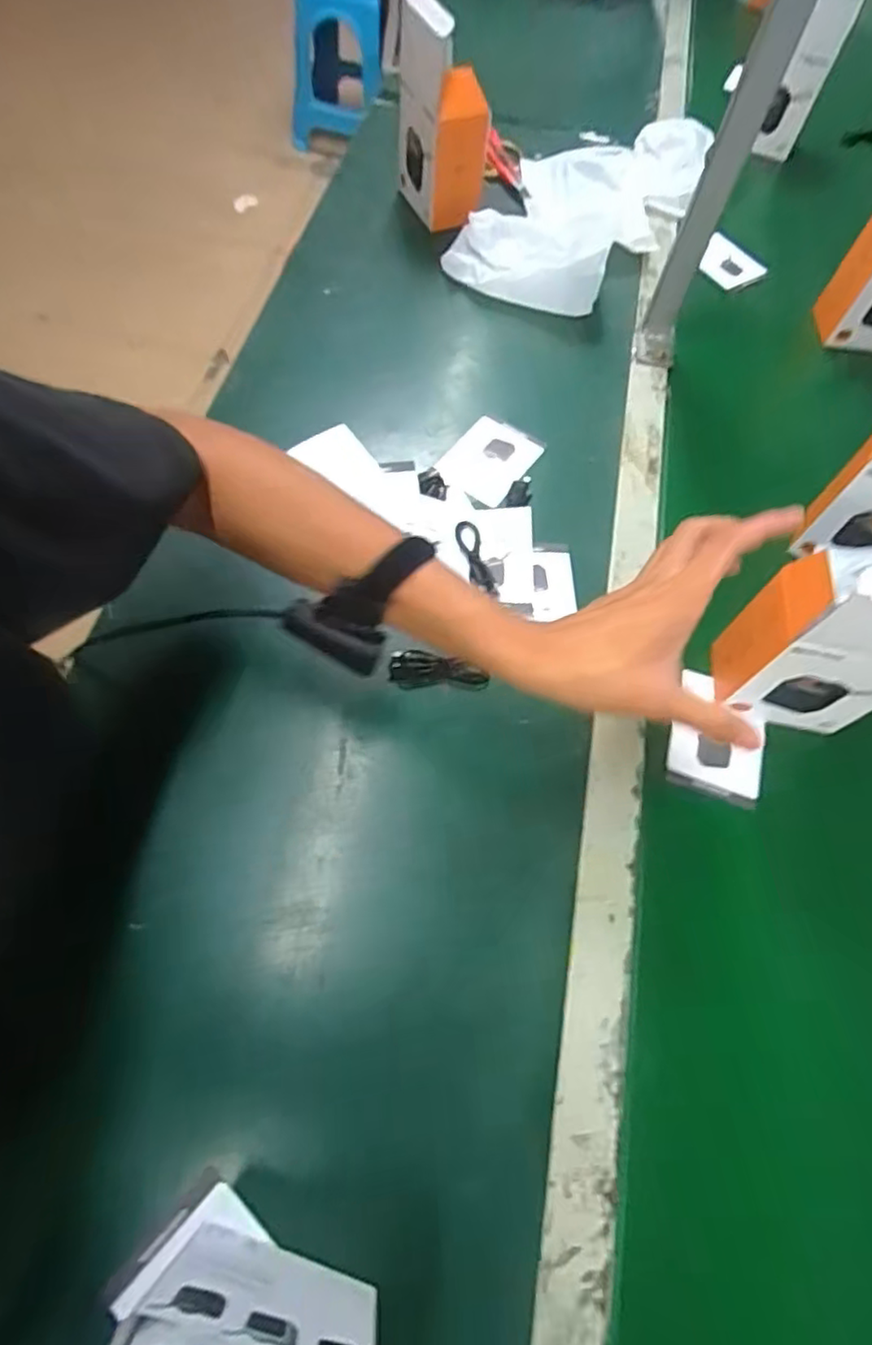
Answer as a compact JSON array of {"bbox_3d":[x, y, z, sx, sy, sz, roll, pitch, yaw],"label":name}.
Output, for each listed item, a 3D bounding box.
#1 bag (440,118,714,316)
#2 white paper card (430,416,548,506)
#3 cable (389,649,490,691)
[{"bbox_3d":[0.181,-0.574,0.757,0.198,0.057,0.421,26,65,9],"label":"bag"},{"bbox_3d":[0.051,-0.201,0.592,0.070,0.006,0.101,31,66,12],"label":"white paper card"},{"bbox_3d":[0.002,-0.001,0.487,0.075,0.020,0.023,4,64,-2],"label":"cable"}]

